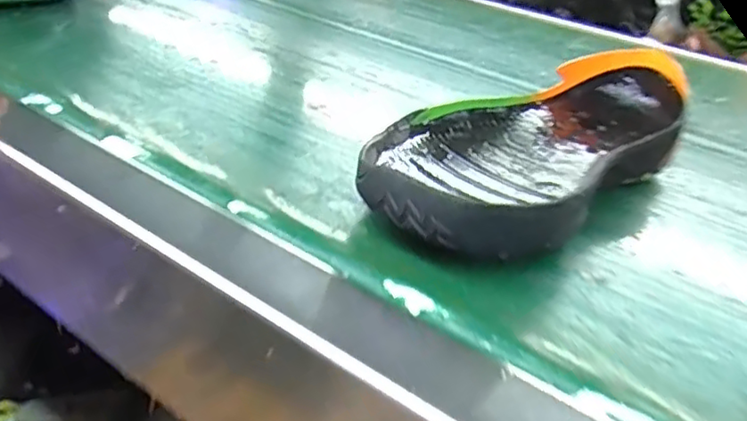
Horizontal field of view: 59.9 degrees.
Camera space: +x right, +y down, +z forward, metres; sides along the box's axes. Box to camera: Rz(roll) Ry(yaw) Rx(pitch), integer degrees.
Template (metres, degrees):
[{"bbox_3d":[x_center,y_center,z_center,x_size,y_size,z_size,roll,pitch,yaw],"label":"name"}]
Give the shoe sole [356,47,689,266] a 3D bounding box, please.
[{"bbox_3d":[0.086,-0.035,0.344,0.097,0.061,0.268,23,29,33],"label":"shoe sole"}]

